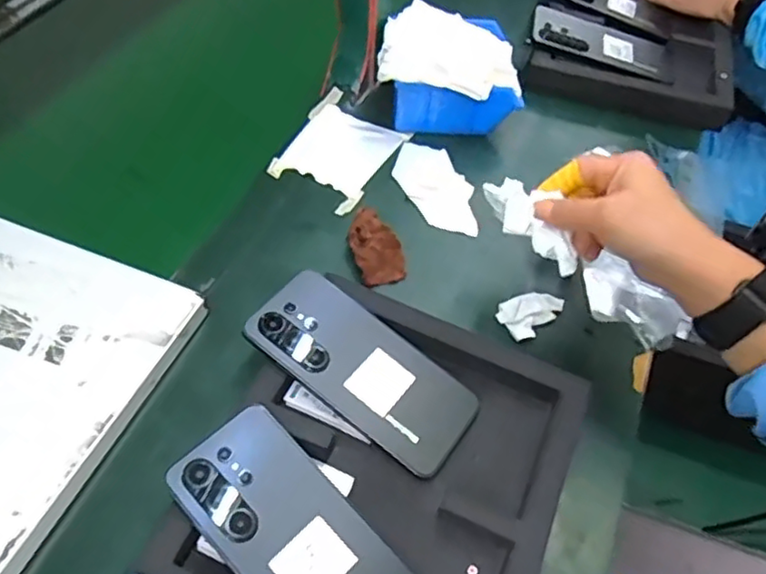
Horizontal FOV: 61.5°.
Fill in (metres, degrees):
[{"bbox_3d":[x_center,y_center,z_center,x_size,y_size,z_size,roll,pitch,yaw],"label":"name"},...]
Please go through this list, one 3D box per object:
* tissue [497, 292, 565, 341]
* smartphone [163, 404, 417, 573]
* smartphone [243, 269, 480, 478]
[{"bbox_3d":[0.124,0.020,0.532,0.055,0.010,0.036,-26,57,-21],"label":"tissue"},{"bbox_3d":[-0.051,0.150,0.388,0.165,0.005,0.079,43,59,14],"label":"smartphone"},{"bbox_3d":[-0.013,0.056,0.461,0.165,0.007,0.076,36,57,9],"label":"smartphone"}]

